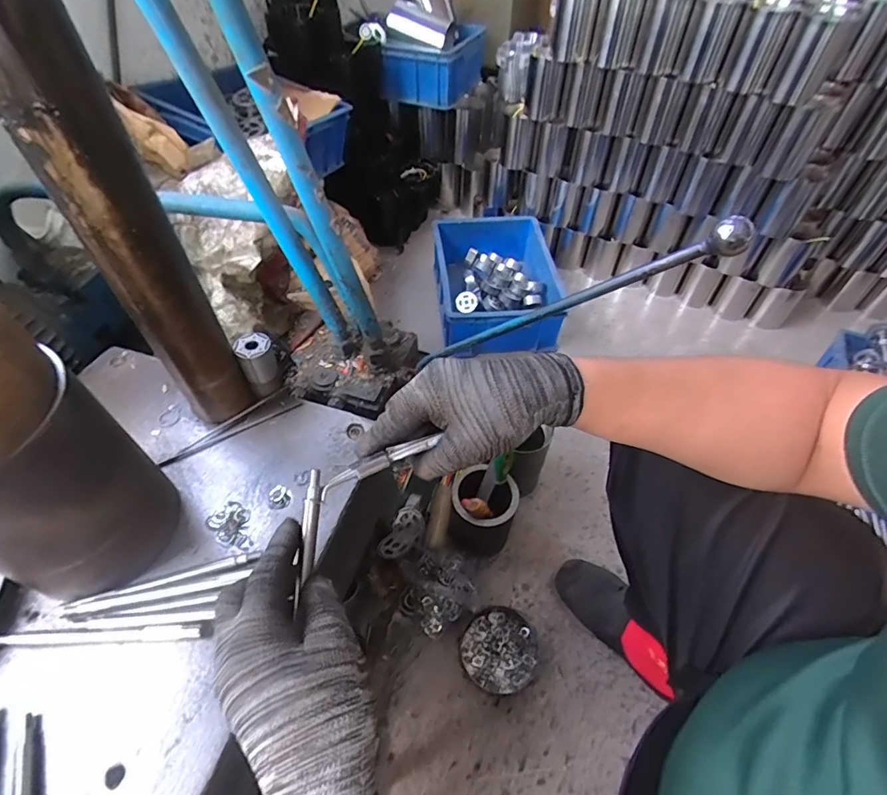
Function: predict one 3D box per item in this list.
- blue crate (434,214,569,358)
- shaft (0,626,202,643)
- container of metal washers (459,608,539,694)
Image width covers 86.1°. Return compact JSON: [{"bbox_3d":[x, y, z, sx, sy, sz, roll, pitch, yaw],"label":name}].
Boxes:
[{"bbox_3d":[0.140,-0.310,1.266,0.309,0.131,0.419,-2,51,-2],"label":"blue crate"},{"bbox_3d":[-0.279,0.195,0.385,0.160,0.009,0.008,-2,51,-2],"label":"shaft"},{"bbox_3d":[0.091,0.411,0.772,0.120,0.030,0.118,0,51,0],"label":"container of metal washers"}]

